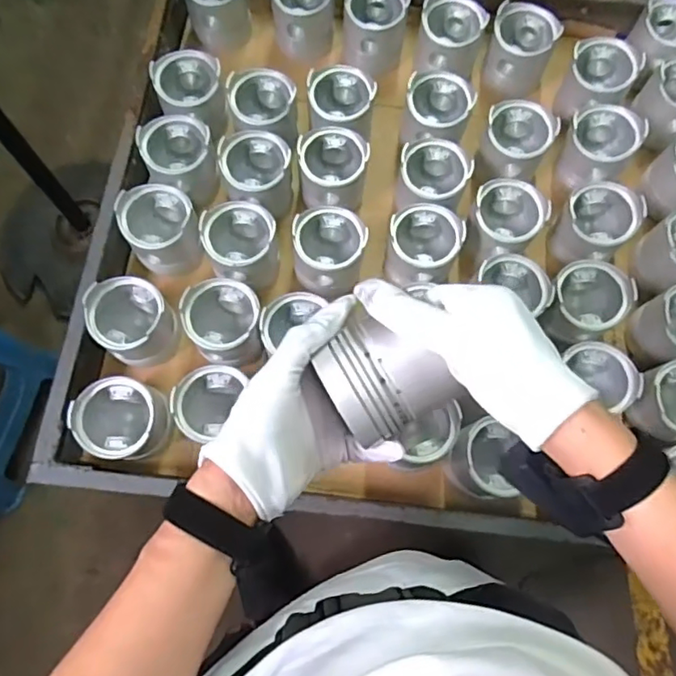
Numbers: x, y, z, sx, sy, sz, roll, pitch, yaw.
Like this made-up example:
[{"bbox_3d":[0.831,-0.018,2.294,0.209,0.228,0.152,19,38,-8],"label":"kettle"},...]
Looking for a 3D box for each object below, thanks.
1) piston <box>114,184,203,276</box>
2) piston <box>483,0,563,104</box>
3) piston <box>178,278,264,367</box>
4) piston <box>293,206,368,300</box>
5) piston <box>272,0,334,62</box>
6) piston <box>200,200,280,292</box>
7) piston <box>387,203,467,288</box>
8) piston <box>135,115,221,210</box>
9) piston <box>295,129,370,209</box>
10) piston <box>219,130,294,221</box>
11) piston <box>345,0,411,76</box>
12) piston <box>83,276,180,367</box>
[{"bbox_3d":[-0.214,-0.132,0.715,0.089,0.082,0.094,-19,74,-7],"label":"piston"},{"bbox_3d":[0.247,-0.393,0.800,0.086,0.089,0.087,20,73,4],"label":"piston"},{"bbox_3d":[-0.130,-0.014,0.671,0.082,0.074,0.092,-7,73,-4],"label":"piston"},{"bbox_3d":[-0.011,-0.104,0.705,0.085,0.069,0.093,-2,73,-2],"label":"piston"},{"bbox_3d":[-0.049,-0.456,0.818,0.086,0.091,0.086,-4,73,-3],"label":"piston"},{"bbox_3d":[-0.117,-0.111,0.703,0.082,0.080,0.083,1,73,-2],"label":"piston"},{"bbox_3d":[0.102,-0.108,0.709,0.082,0.077,0.089,1,73,-2],"label":"piston"},{"bbox_3d":[-0.199,-0.228,0.743,0.095,0.076,0.086,28,74,7],"label":"piston"},{"bbox_3d":[-0.007,-0.210,0.739,0.083,0.083,0.079,1,73,-2],"label":"piston"},{"bbox_3d":[-0.100,-0.199,0.725,0.087,0.075,0.085,-8,73,-4],"label":"piston"},{"bbox_3d":[0.050,-0.429,0.805,0.086,0.084,0.079,5,73,0],"label":"piston"},{"bbox_3d":[-0.238,-0.021,0.673,0.084,0.083,0.084,1,73,-2],"label":"piston"}]

